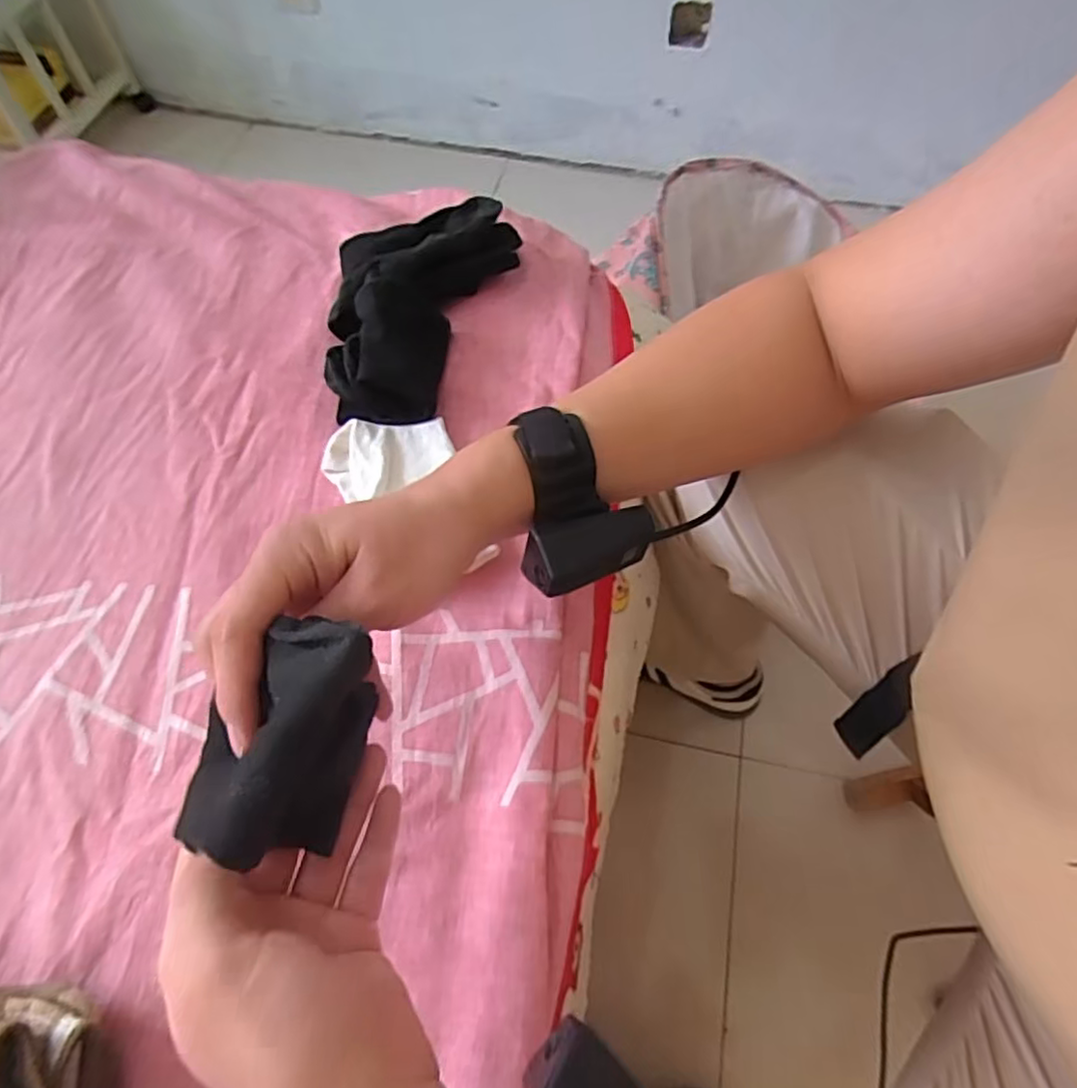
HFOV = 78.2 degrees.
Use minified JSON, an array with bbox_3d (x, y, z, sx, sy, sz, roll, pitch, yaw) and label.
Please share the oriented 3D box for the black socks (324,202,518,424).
[{"bbox_3d":[-0.085,-0.184,0.500,0.139,0.057,0.203,-2,64,-1],"label":"black socks"}]

